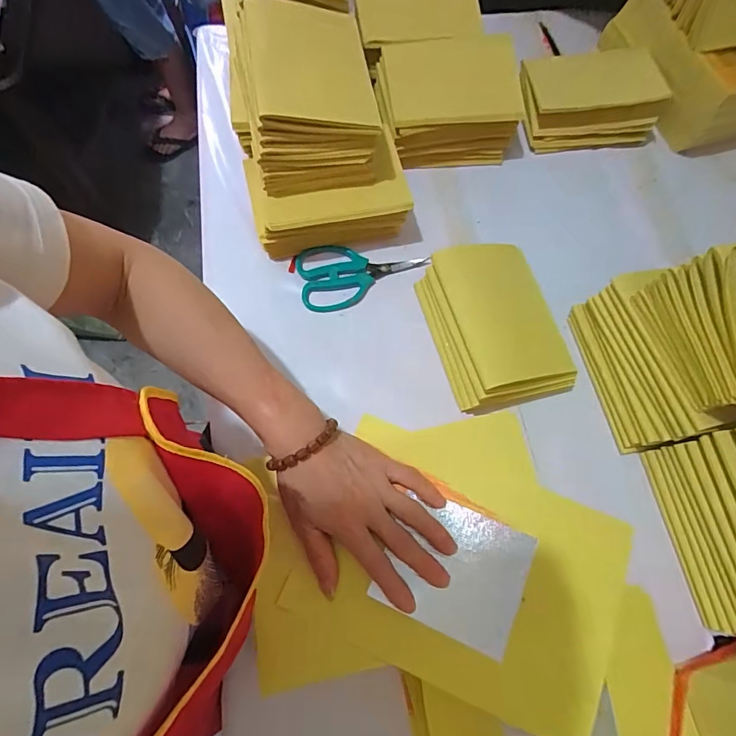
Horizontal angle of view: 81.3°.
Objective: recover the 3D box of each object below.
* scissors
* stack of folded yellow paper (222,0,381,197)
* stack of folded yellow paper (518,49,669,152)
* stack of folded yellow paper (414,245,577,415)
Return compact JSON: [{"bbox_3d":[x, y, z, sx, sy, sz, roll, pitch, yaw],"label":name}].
[{"bbox_3d":[-0.005,-0.113,0.500,0.150,0.011,0.079,-12,71,-7],"label":"scissors"},{"bbox_3d":[-0.065,-0.279,0.447,0.133,0.085,0.164,-6,71,-5],"label":"stack of folded yellow paper"},{"bbox_3d":[0.289,-0.362,0.580,0.172,0.069,0.106,-6,71,-5],"label":"stack of folded yellow paper"},{"bbox_3d":[0.139,-0.047,0.458,0.127,0.059,0.169,-16,72,-8],"label":"stack of folded yellow paper"}]

